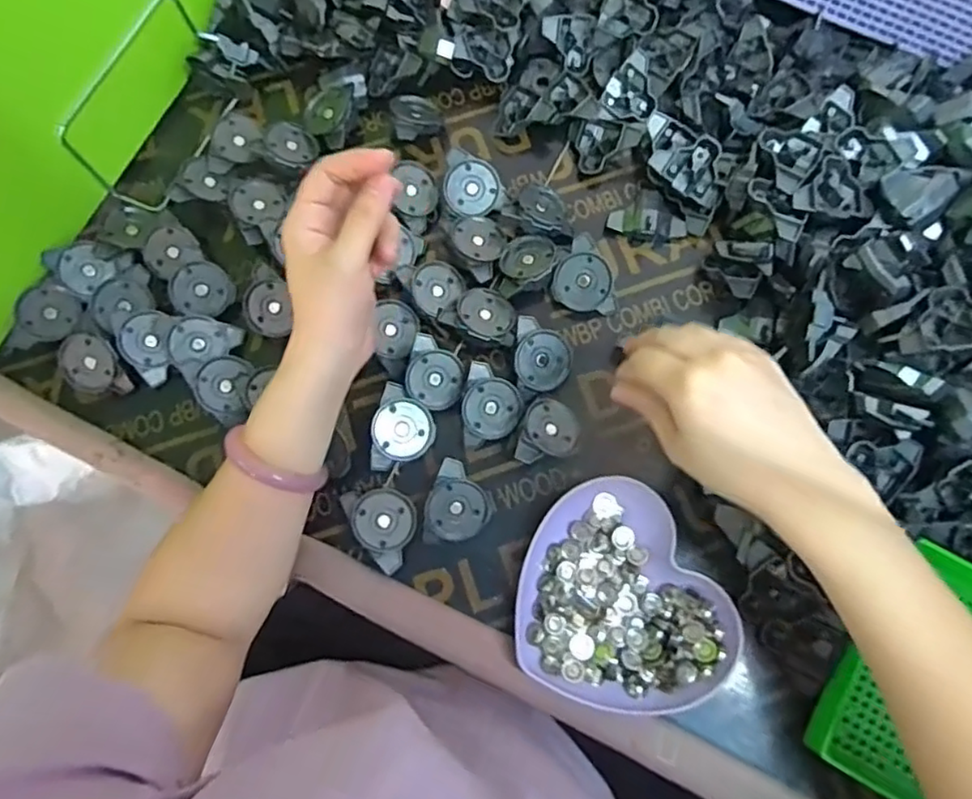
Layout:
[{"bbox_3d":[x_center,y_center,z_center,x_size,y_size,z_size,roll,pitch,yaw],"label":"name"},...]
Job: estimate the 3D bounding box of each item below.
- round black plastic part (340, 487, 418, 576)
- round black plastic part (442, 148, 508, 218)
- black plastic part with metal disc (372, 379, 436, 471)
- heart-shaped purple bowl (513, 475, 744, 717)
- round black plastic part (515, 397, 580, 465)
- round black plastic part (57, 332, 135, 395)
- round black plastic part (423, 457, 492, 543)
[{"bbox_3d":[-0.070,0.084,0.458,0.042,0.024,0.062,-39,77,-7],"label":"round black plastic part"},{"bbox_3d":[-0.009,-0.169,0.519,0.048,0.009,0.048,-1,103,-5],"label":"round black plastic part"},{"bbox_3d":[-0.061,0.024,0.473,0.045,0.011,0.060,23,81,-18],"label":"black plastic part with metal disc"},{"bbox_3d":[0.095,0.131,0.434,0.139,0.023,0.140,0,74,2],"label":"heart-shaped purple bowl"},{"bbox_3d":[0.046,0.025,0.466,0.043,0.013,0.049,22,63,-14],"label":"round black plastic part"},{"bbox_3d":[-0.297,-0.026,0.496,0.048,0.018,0.046,-7,105,2],"label":"round black plastic part"},{"bbox_3d":[-0.021,0.077,0.458,0.045,0.013,0.059,27,90,-12],"label":"round black plastic part"}]

